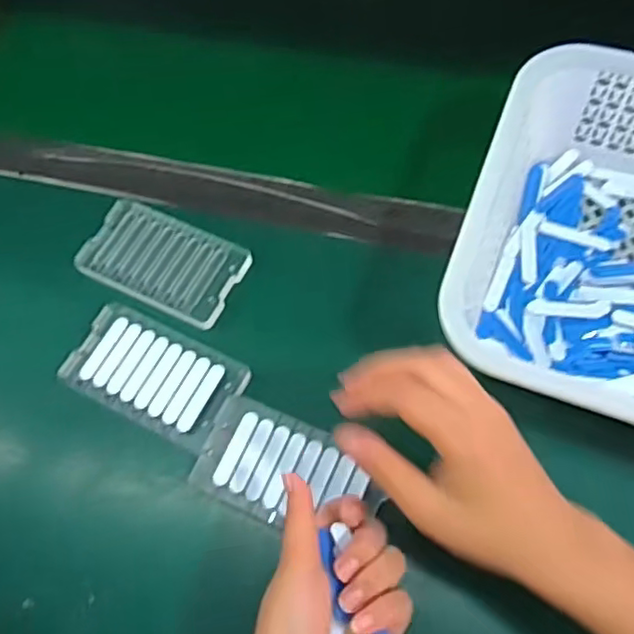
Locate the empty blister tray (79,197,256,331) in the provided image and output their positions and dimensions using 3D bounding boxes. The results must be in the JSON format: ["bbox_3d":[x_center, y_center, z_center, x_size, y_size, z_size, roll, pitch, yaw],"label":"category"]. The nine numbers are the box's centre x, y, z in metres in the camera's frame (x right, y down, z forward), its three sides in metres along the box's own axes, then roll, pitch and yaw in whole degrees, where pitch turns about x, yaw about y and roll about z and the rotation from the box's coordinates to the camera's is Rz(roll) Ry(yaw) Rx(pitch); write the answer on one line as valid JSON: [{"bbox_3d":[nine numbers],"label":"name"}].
[{"bbox_3d":[-0.120,-0.043,0.493,0.124,0.010,0.074,25,68,15],"label":"empty blister tray"}]

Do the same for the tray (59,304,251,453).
[{"bbox_3d":[-0.116,0.038,0.451,0.120,0.004,0.067,24,68,14],"label":"tray"}]

